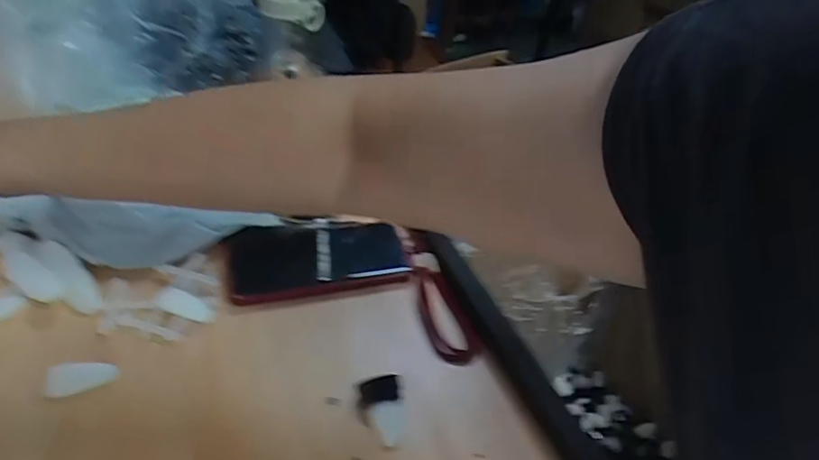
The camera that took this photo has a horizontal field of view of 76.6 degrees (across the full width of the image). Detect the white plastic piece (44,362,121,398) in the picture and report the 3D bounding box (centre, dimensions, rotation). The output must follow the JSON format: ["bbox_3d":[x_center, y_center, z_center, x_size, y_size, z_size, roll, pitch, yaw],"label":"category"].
[{"bbox_3d":[-0.244,0.109,0.385,0.046,0.004,0.026,-1,41,-13],"label":"white plastic piece"}]

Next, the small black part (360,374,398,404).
[{"bbox_3d":[-0.023,0.123,0.395,0.028,0.018,0.014,0,40,-11],"label":"small black part"}]

